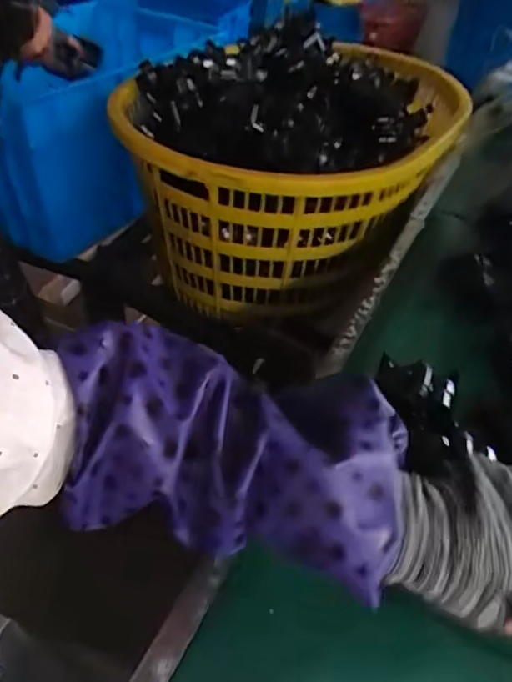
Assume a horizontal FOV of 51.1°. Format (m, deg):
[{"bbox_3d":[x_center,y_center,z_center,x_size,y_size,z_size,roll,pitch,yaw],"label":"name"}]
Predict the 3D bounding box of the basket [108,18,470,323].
[{"bbox_3d":[0.040,-0.291,0.869,0.476,0.288,0.519,2,44,-2],"label":"basket"}]

